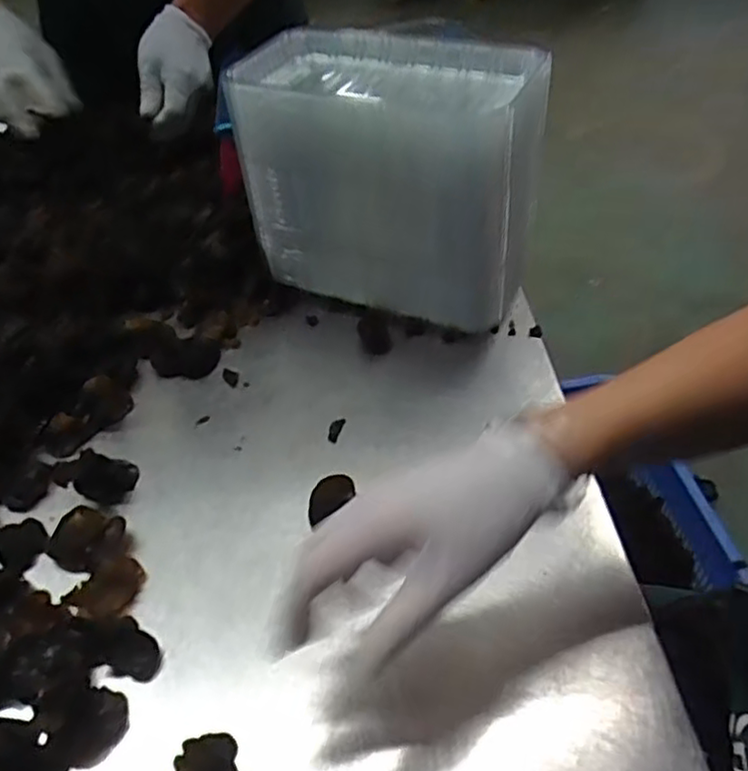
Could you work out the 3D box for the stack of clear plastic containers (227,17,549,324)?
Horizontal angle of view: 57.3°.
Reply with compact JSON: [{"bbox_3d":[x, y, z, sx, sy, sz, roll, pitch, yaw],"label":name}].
[{"bbox_3d":[0.014,-0.183,0.610,0.248,0.203,0.163,17,48,17],"label":"stack of clear plastic containers"}]

